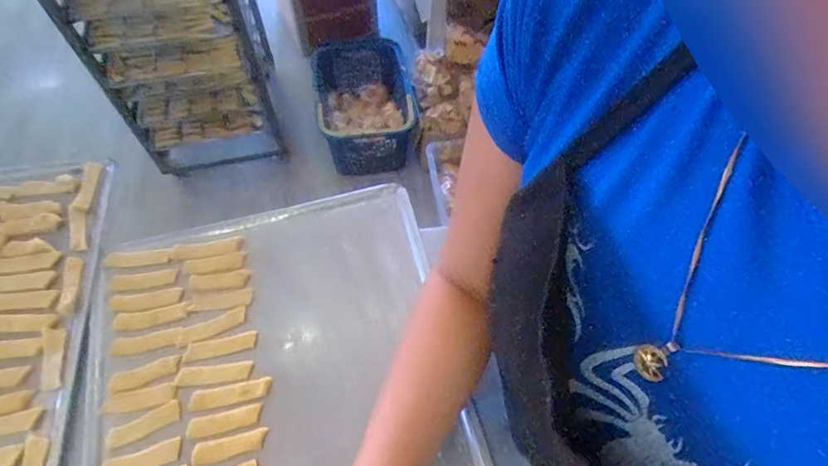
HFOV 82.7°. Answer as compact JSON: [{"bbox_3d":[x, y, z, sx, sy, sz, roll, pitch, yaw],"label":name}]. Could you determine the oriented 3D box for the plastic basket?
[{"bbox_3d":[-0.162,-0.432,1.515,0.301,0.229,0.409,-10,61,-8],"label":"plastic basket"}]

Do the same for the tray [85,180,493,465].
[{"bbox_3d":[-0.110,0.170,0.407,0.320,0.023,0.440,-11,61,-10],"label":"tray"}]

